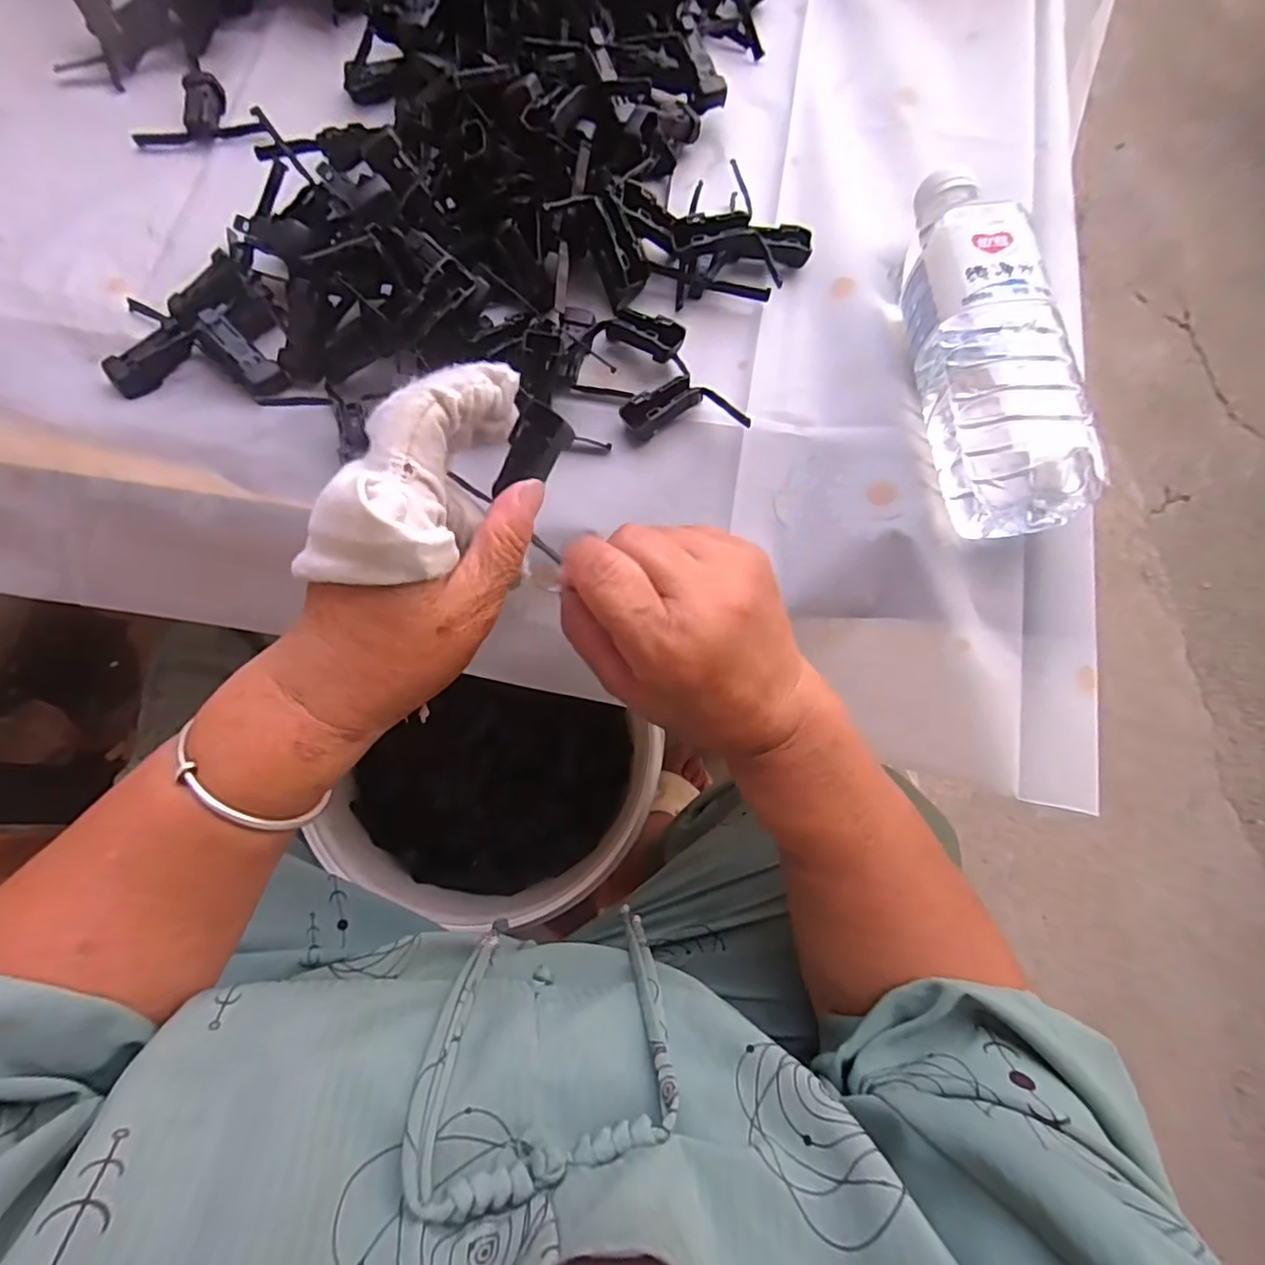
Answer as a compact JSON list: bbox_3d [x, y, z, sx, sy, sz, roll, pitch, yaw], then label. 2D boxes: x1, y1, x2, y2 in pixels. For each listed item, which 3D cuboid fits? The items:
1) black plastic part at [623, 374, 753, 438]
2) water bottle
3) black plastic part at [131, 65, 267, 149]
[{"bbox_3d":[0.028,-0.126,0.335,0.066,0.019,0.036,1,77,-4],"label":"black plastic part"},{"bbox_3d":[0.181,-0.153,0.320,0.063,0.055,0.206,-9,75,-2],"label":"water bottle"},{"bbox_3d":[-0.275,-0.334,0.387,0.077,0.014,0.048,-10,78,-7],"label":"black plastic part"}]

